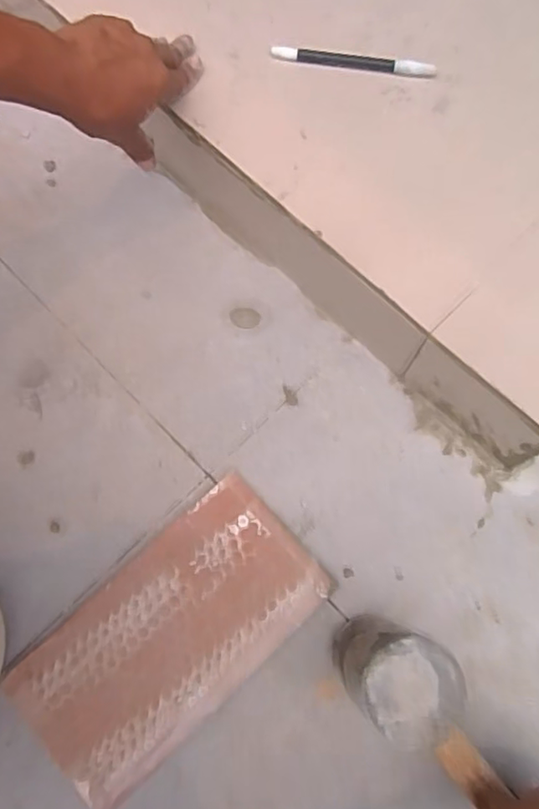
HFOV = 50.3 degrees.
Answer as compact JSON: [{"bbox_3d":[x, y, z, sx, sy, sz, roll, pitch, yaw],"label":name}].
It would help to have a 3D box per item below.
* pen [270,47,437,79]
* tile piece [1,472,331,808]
[{"bbox_3d":[0.075,-0.310,0.515,0.146,0.010,0.015,12,74,5],"label":"pen"},{"bbox_3d":[-0.079,0.186,0.464,0.246,0.013,0.127,-42,77,-10],"label":"tile piece"}]

